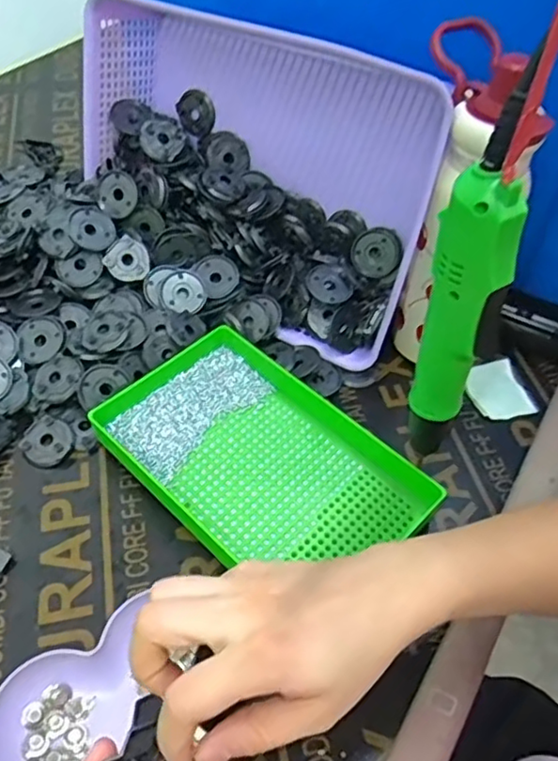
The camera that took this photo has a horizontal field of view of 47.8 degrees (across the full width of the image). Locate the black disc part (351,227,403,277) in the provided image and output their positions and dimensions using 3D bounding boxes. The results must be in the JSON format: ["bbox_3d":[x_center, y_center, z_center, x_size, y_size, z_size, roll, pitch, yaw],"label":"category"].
[{"bbox_3d":[0.094,-0.124,0.604,0.046,0.047,0.013,51,17,4],"label":"black disc part"}]

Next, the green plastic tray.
[{"bbox_3d":[-0.018,0.063,0.507,0.249,0.038,0.148,37,57,24],"label":"green plastic tray"}]

